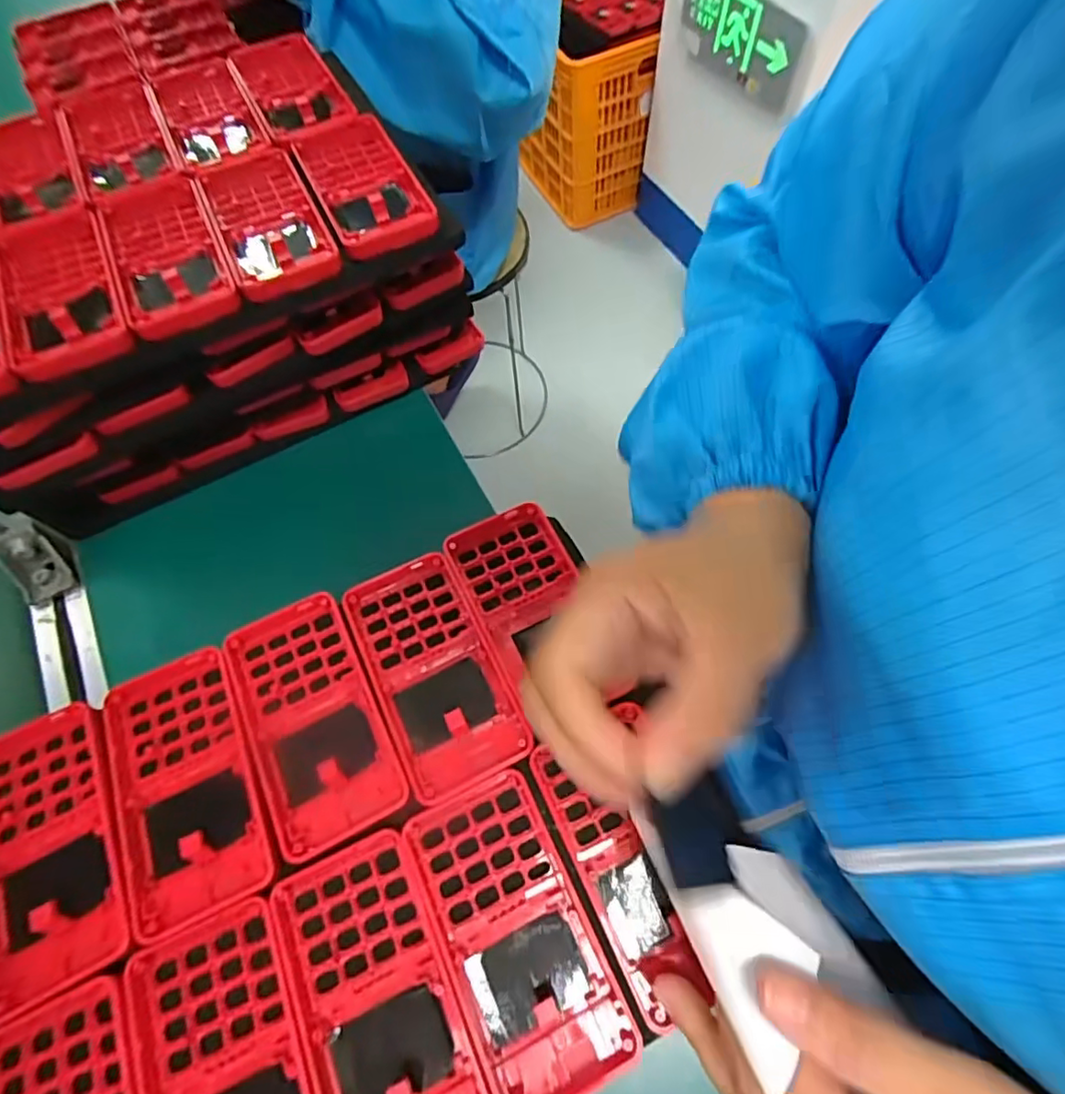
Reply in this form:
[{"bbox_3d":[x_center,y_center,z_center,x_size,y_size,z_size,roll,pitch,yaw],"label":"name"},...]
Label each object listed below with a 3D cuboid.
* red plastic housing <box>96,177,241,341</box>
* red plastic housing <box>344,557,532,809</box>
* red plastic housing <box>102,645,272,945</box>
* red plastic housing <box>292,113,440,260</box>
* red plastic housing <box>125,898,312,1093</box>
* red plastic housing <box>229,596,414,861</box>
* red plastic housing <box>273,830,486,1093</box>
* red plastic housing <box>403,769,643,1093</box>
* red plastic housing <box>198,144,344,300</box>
[{"bbox_3d":[-0.227,-0.185,0.356,0.059,0.014,0.135,-27,67,-9],"label":"red plastic housing"},{"bbox_3d":[-0.053,0.064,0.304,0.059,0.009,0.122,-26,67,-9],"label":"red plastic housing"},{"bbox_3d":[-0.170,0.115,0.284,0.063,0.012,0.120,-25,67,-8],"label":"red plastic housing"},{"bbox_3d":[-0.111,-0.239,0.377,0.062,0.014,0.126,-23,67,-7],"label":"red plastic housing"},{"bbox_3d":[-0.124,0.219,0.234,0.062,0.016,0.119,-25,67,-8],"label":"red plastic housing"},{"bbox_3d":[-0.113,0.086,0.295,0.060,0.011,0.123,-27,67,-9],"label":"red plastic housing"},{"bbox_3d":[-0.067,0.193,0.246,0.060,0.014,0.120,-24,67,-8],"label":"red plastic housing"},{"bbox_3d":[-0.009,0.169,0.256,0.061,0.016,0.120,-25,67,-8],"label":"red plastic housing"},{"bbox_3d":[-0.170,-0.212,0.366,0.062,0.014,0.133,-25,67,-8],"label":"red plastic housing"}]

